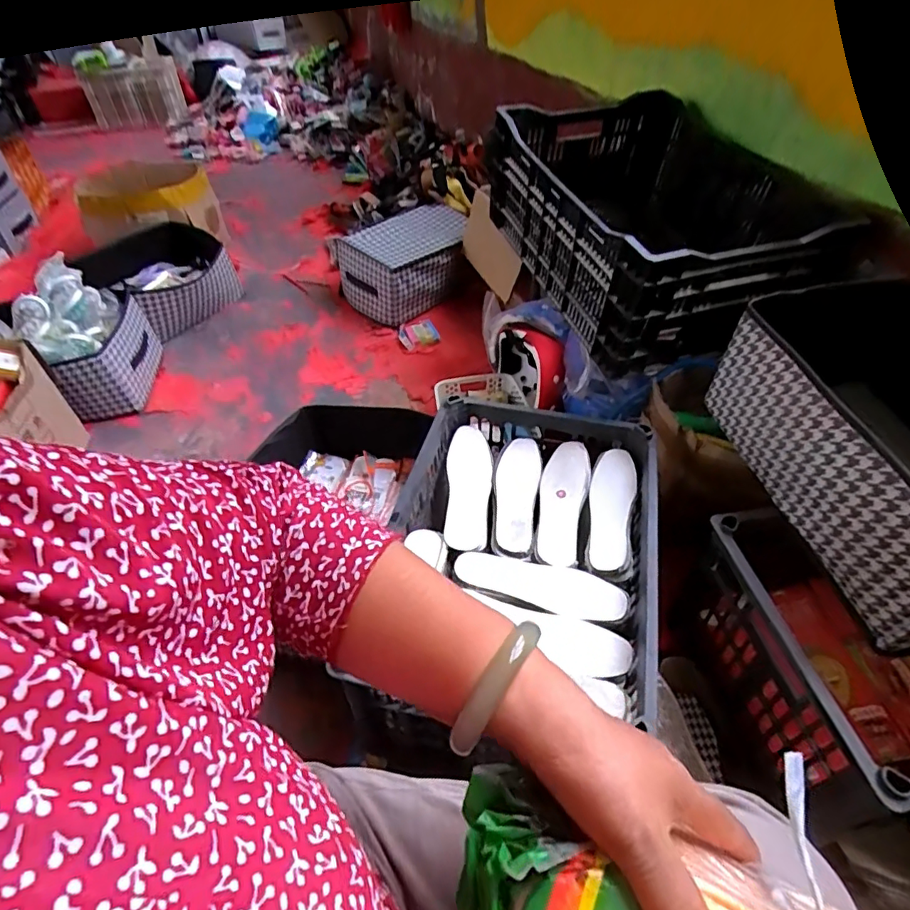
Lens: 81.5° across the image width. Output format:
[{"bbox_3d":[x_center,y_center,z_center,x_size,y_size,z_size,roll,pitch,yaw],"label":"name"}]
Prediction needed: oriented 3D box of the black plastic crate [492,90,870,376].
[{"bbox_3d":[0.361,-0.450,0.996,0.425,0.251,0.570,-17,47,-13],"label":"black plastic crate"}]

